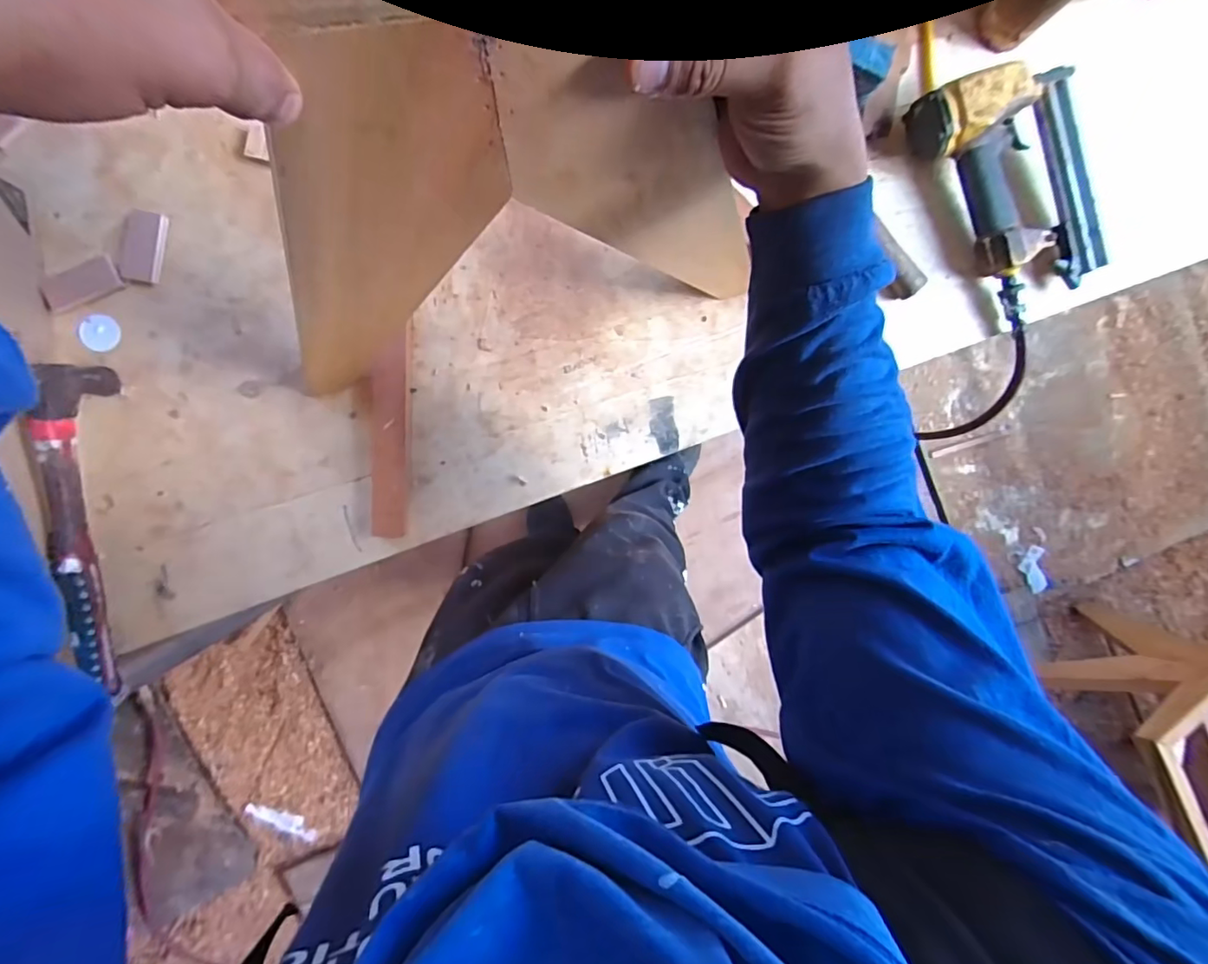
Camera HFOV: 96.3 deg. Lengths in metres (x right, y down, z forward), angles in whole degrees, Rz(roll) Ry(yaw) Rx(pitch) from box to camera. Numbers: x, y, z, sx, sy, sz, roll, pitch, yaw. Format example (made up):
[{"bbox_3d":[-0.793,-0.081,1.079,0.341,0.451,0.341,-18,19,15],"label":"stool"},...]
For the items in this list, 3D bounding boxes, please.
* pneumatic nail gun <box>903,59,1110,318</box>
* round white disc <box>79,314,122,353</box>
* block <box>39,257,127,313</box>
[{"bbox_3d":[0.427,-0.305,0.556,0.150,0.063,0.233,-28,95,-2],"label":"pneumatic nail gun"},{"bbox_3d":[-0.499,-0.147,0.536,0.038,0.004,0.036,0,93,-4],"label":"round white disc"},{"bbox_3d":[-0.507,-0.191,0.526,0.072,0.009,0.030,-23,95,-2],"label":"block"}]

